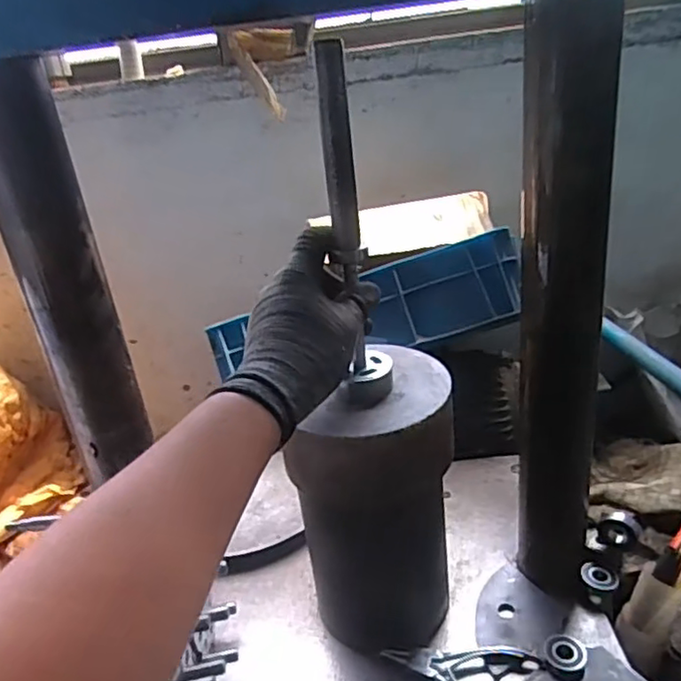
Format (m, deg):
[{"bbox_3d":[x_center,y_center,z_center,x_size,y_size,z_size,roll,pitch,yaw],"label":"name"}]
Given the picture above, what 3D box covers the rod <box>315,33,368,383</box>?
[{"bbox_3d":[0.004,-0.088,0.469,0.021,0.243,0.016,-9,23,-5],"label":"rod"}]

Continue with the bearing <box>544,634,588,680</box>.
[{"bbox_3d":[0.198,0.281,0.556,0.035,0.020,0.036,-6,25,3],"label":"bearing"}]

